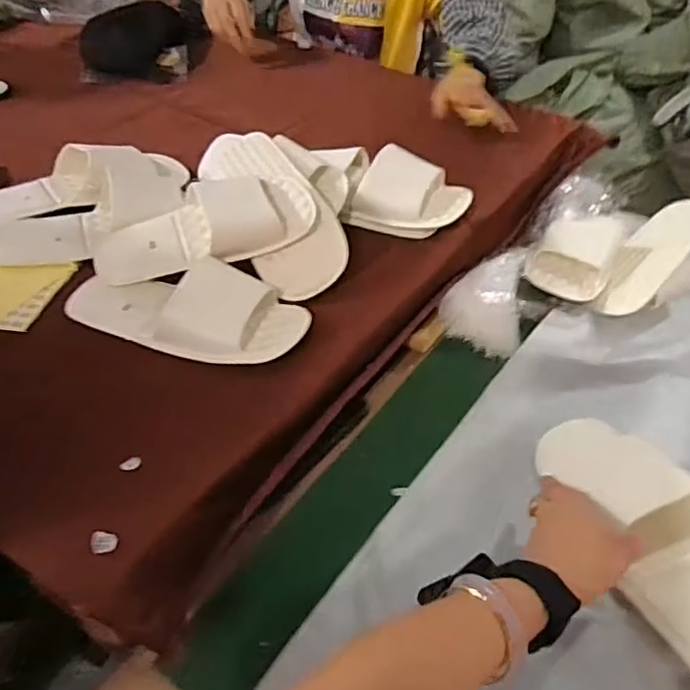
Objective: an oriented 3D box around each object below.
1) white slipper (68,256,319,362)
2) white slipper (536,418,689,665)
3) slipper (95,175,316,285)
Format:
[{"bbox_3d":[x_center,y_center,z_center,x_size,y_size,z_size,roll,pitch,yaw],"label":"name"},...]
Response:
[{"bbox_3d":[-0.152,-0.043,0.577,0.225,0.054,0.098,13,45,11],"label":"white slipper"},{"bbox_3d":[0.277,0.165,0.541,0.098,0.063,0.258,-17,57,-19],"label":"white slipper"},{"bbox_3d":[-0.146,-0.129,0.634,0.223,0.068,0.101,-16,45,1],"label":"slipper"}]

